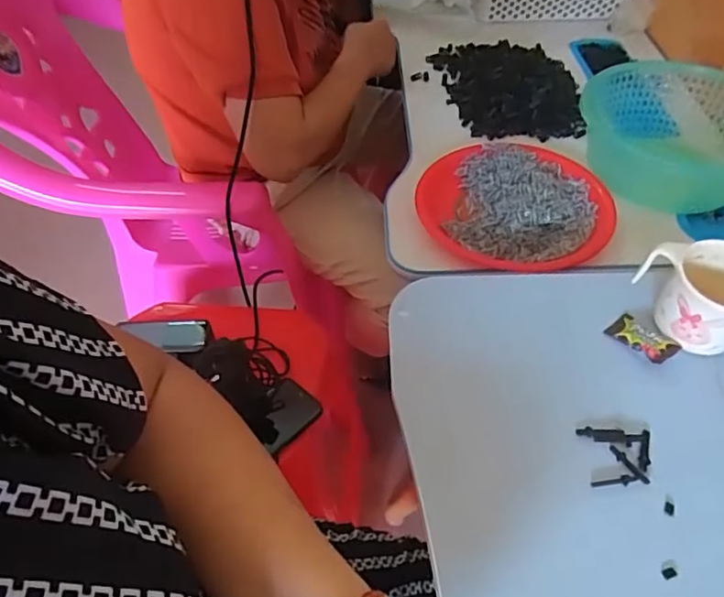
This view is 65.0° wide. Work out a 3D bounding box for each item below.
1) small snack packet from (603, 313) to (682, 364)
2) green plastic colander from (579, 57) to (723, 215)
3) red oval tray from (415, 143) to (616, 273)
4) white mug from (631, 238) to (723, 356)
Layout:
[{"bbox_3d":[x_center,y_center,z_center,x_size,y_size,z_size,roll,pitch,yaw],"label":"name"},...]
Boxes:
[{"bbox_3d":[0.240,0.032,0.483,0.027,0.009,0.053,-35,56,-24],"label":"small snack packet"},{"bbox_3d":[0.391,-0.204,0.717,0.223,0.092,0.204,9,50,10],"label":"green plastic colander"},{"bbox_3d":[0.185,-0.118,0.689,0.216,0.026,0.225,-27,53,-19],"label":"red oval tray"},{"bbox_3d":[0.288,-0.006,0.475,0.078,0.063,0.093,-22,52,-15],"label":"white mug"}]

